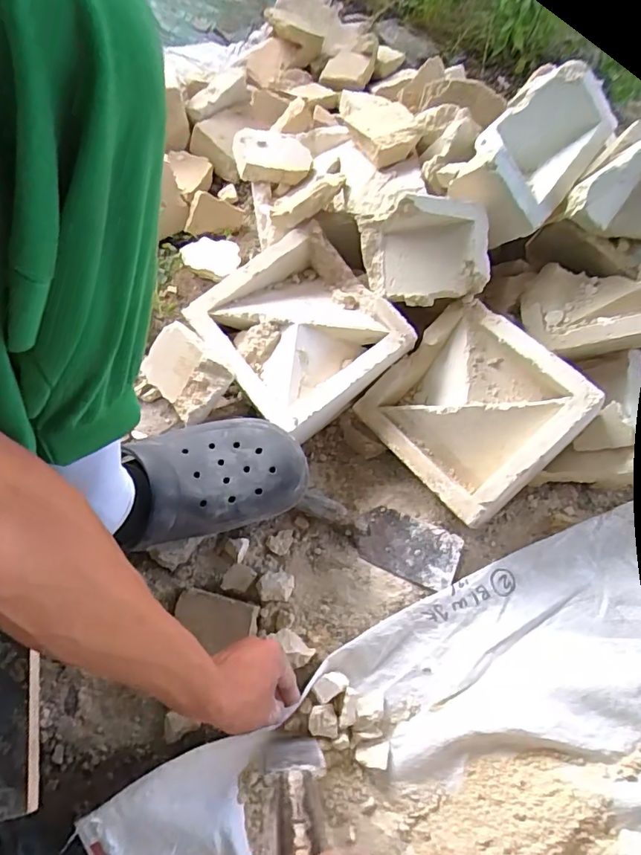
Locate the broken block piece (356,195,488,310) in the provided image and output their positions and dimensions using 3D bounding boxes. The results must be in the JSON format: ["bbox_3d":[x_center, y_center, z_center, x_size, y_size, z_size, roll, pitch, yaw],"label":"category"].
[{"bbox_3d":[0.116,-0.198,0.574,0.140,0.064,0.113,-5,96,12],"label":"broken block piece"}]

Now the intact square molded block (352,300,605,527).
[{"bbox_3d":[0.175,-0.028,0.616,0.204,0.084,0.228,-44,65,8],"label":"intact square molded block"}]

